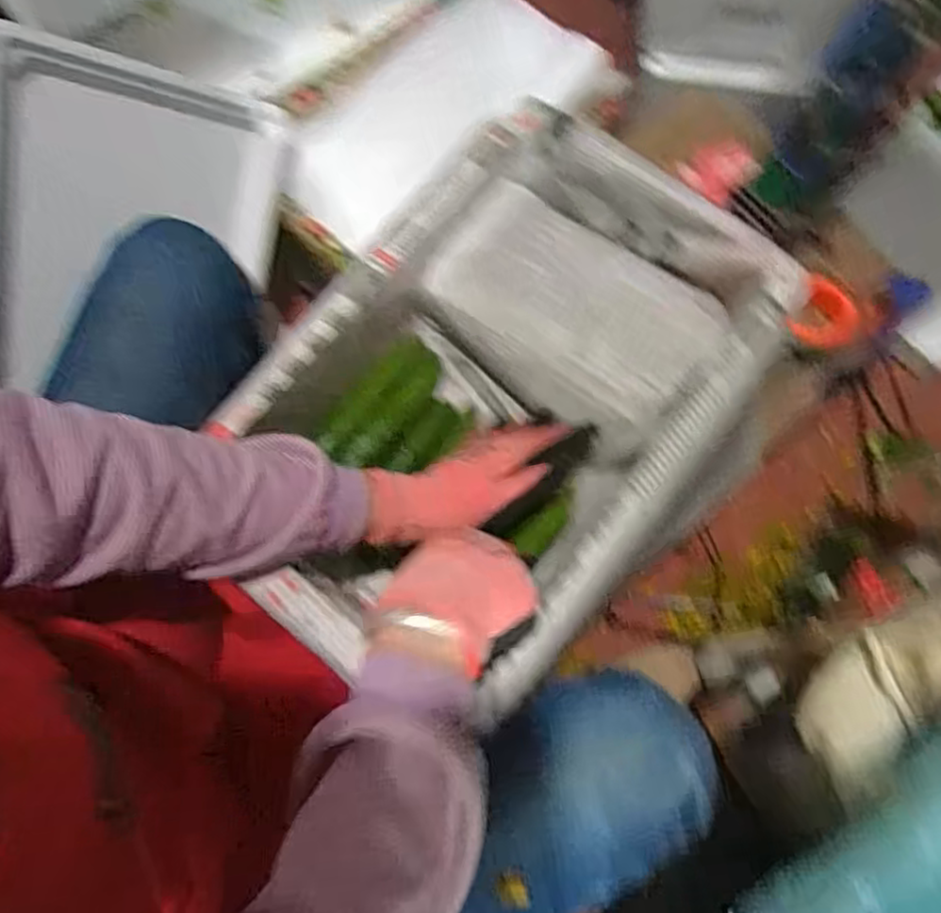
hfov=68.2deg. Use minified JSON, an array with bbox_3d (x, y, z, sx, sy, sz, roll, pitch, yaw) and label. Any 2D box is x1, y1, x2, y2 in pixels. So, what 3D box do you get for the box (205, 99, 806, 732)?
[{"bbox_3d":[0.023,-0.039,0.562,0.286,0.133,0.434,37,77,10],"label":"box"}]

